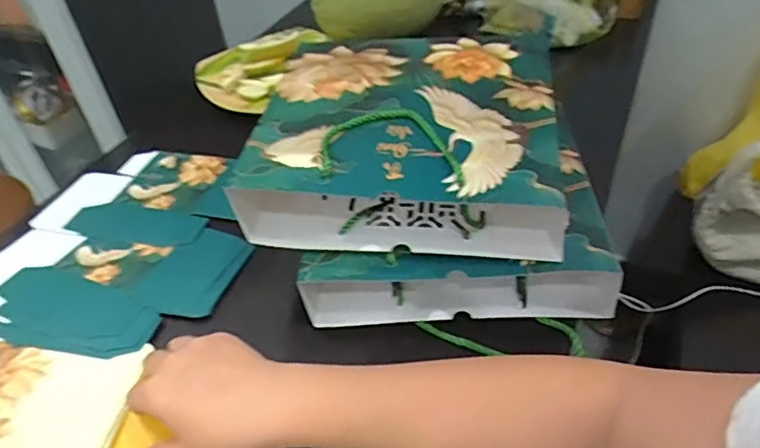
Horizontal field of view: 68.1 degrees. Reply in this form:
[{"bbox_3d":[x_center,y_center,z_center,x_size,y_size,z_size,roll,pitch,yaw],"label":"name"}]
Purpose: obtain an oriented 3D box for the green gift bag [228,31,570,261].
[{"bbox_3d":[0.027,-0.077,0.509,0.258,0.082,0.219,2,44,9],"label":"green gift bag"}]

